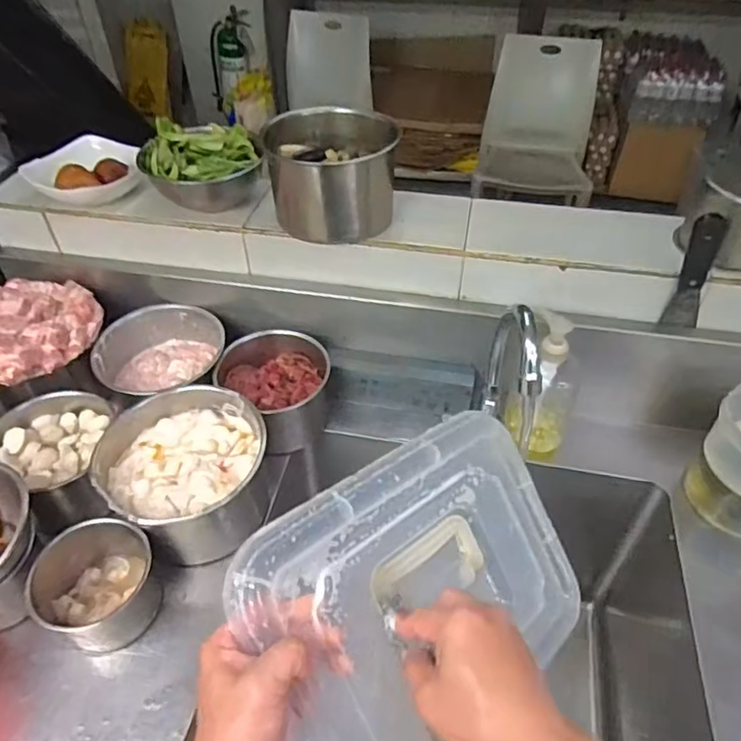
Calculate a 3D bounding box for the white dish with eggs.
[{"bbox_3d":[-0.376,-0.263,0.766,0.138,0.039,0.112,-28,51,-25],"label":"white dish with eggs"}]

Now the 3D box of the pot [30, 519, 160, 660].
[{"bbox_3d":[-0.283,0.224,0.614,0.098,0.089,0.109,19,48,19],"label":"pot"}]

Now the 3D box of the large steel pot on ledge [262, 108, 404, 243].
[{"bbox_3d":[-0.049,-0.253,0.735,0.145,0.131,0.123,-6,45,-6],"label":"large steel pot on ledge"}]

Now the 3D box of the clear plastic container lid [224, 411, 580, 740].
[{"bbox_3d":[0.056,0.179,0.484,0.319,0.030,0.228,-20,88,-43],"label":"clear plastic container lid"}]

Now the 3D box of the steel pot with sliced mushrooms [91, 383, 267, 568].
[{"bbox_3d":[-0.213,0.117,0.694,0.176,0.103,0.181,0,45,0],"label":"steel pot with sliced mushrooms"}]

